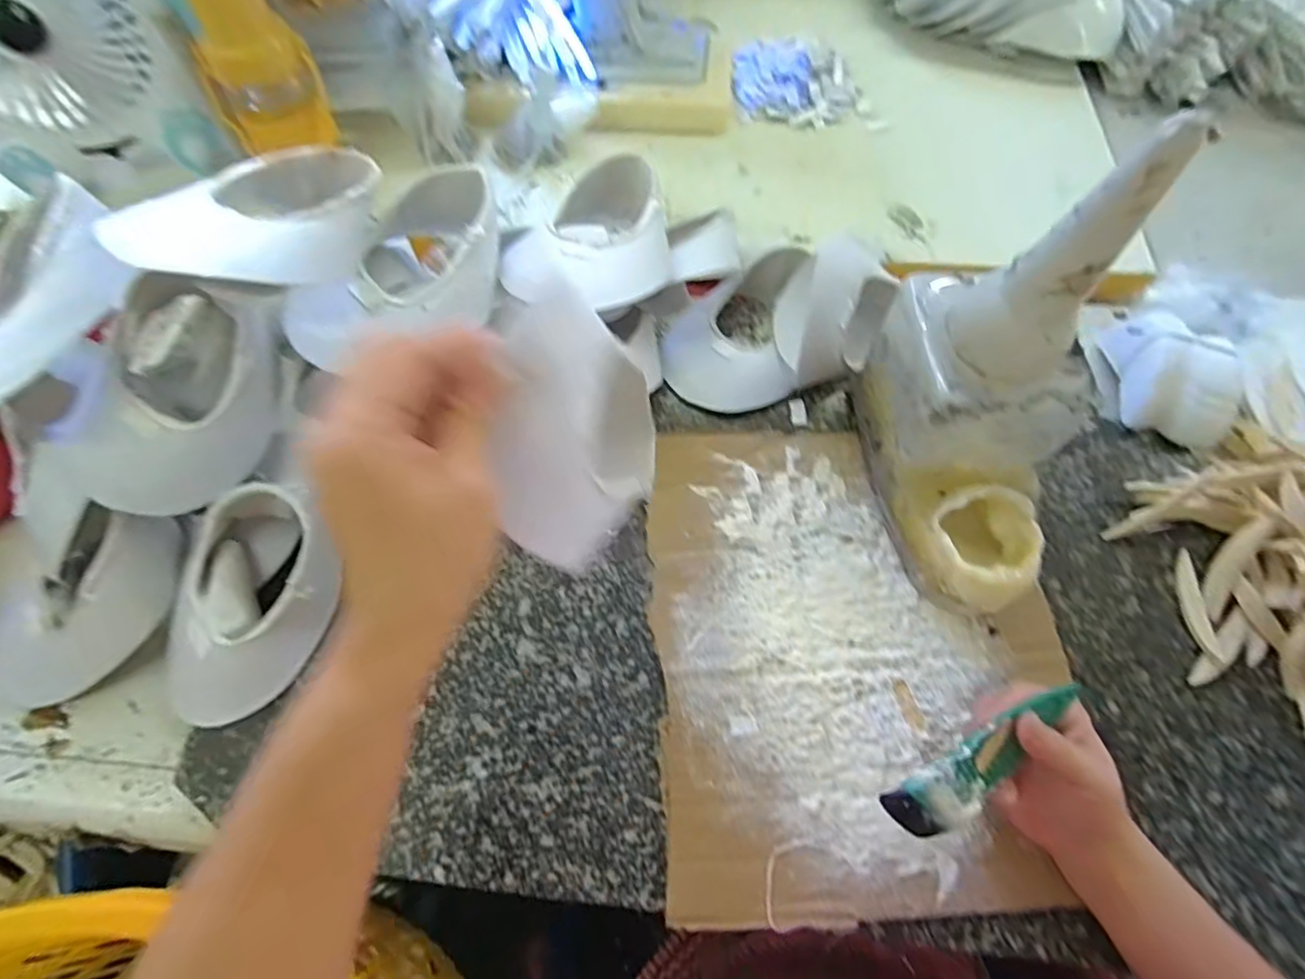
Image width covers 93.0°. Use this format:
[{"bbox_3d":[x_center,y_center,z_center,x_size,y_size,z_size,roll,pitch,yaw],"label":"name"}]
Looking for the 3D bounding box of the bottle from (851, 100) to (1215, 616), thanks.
[{"bbox_3d":[0.216,-0.055,0.368,0.100,0.252,0.197,-1,63,0],"label":"bottle"}]

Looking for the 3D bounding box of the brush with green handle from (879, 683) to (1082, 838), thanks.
[{"bbox_3d":[0.177,0.145,0.331,0.127,0.012,0.039,-21,104,-17],"label":"brush with green handle"}]

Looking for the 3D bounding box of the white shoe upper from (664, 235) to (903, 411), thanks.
[{"bbox_3d":[0.090,-0.139,0.508,0.162,0.083,0.146,-32,67,-15],"label":"white shoe upper"}]

